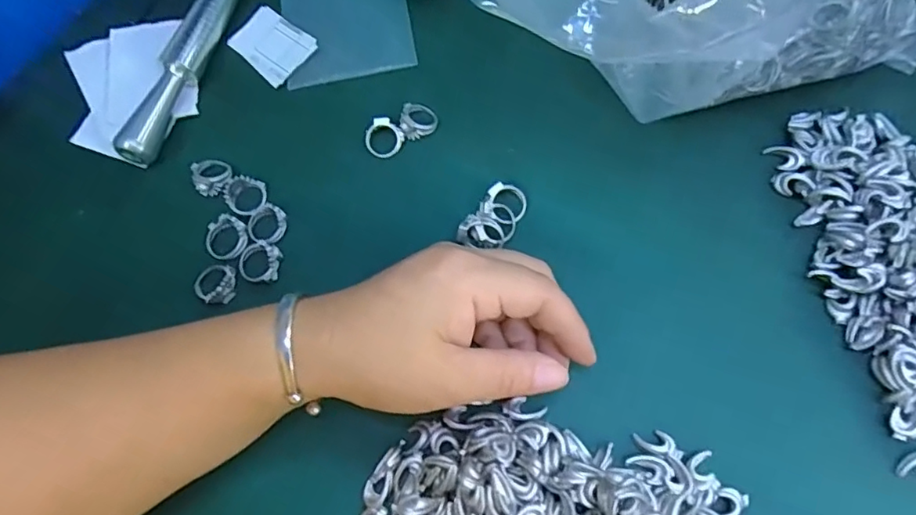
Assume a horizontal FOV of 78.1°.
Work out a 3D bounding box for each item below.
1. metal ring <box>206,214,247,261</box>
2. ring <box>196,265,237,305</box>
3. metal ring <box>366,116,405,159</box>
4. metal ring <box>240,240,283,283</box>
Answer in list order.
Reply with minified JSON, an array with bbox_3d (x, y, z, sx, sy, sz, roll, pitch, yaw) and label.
[{"bbox_3d":[-0.126,-0.011,0.305,0.023,0.010,0.023,17,70,7],"label":"metal ring"},{"bbox_3d":[-0.129,0.013,0.297,0.022,0.006,0.021,-2,69,4],"label":"ring"},{"bbox_3d":[-0.042,-0.067,0.319,0.021,0.004,0.021,1,105,3],"label":"metal ring"},{"bbox_3d":[-0.107,0.002,0.300,0.022,0.008,0.021,-2,69,4],"label":"metal ring"}]

